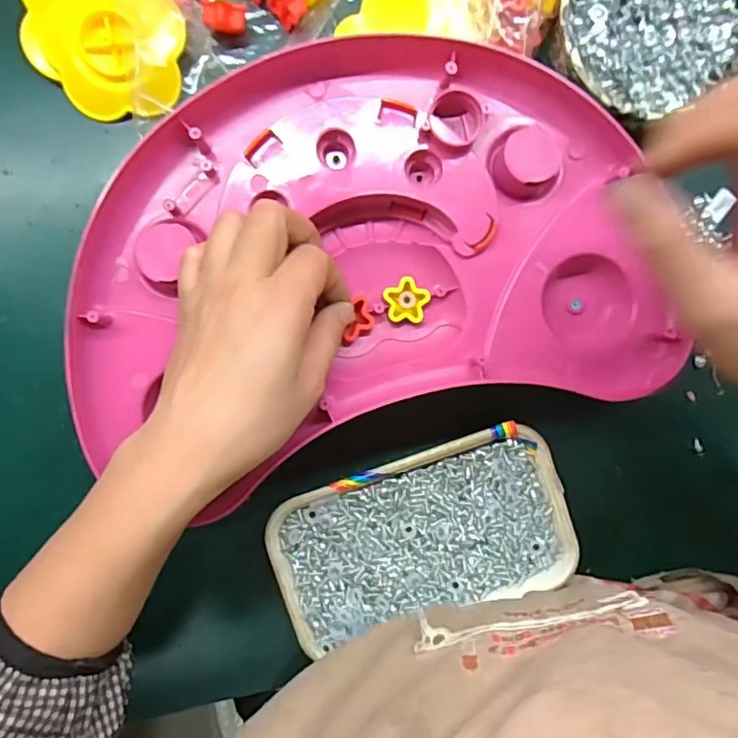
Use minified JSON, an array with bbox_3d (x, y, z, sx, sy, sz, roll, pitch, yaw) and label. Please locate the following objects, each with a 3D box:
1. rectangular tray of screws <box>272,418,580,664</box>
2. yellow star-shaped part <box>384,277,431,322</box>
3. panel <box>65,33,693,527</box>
[{"bbox_3d":[0.033,0.101,0.347,0.175,0.033,0.100,-16,95,-3],"label":"rectangular tray of screws"},{"bbox_3d":[0.023,-0.040,0.323,0.025,0.008,0.026,-21,95,-2],"label":"yellow star-shaped part"},{"bbox_3d":[-0.007,-0.064,0.310,0.322,0.041,0.216,-14,95,-3],"label":"panel"}]

